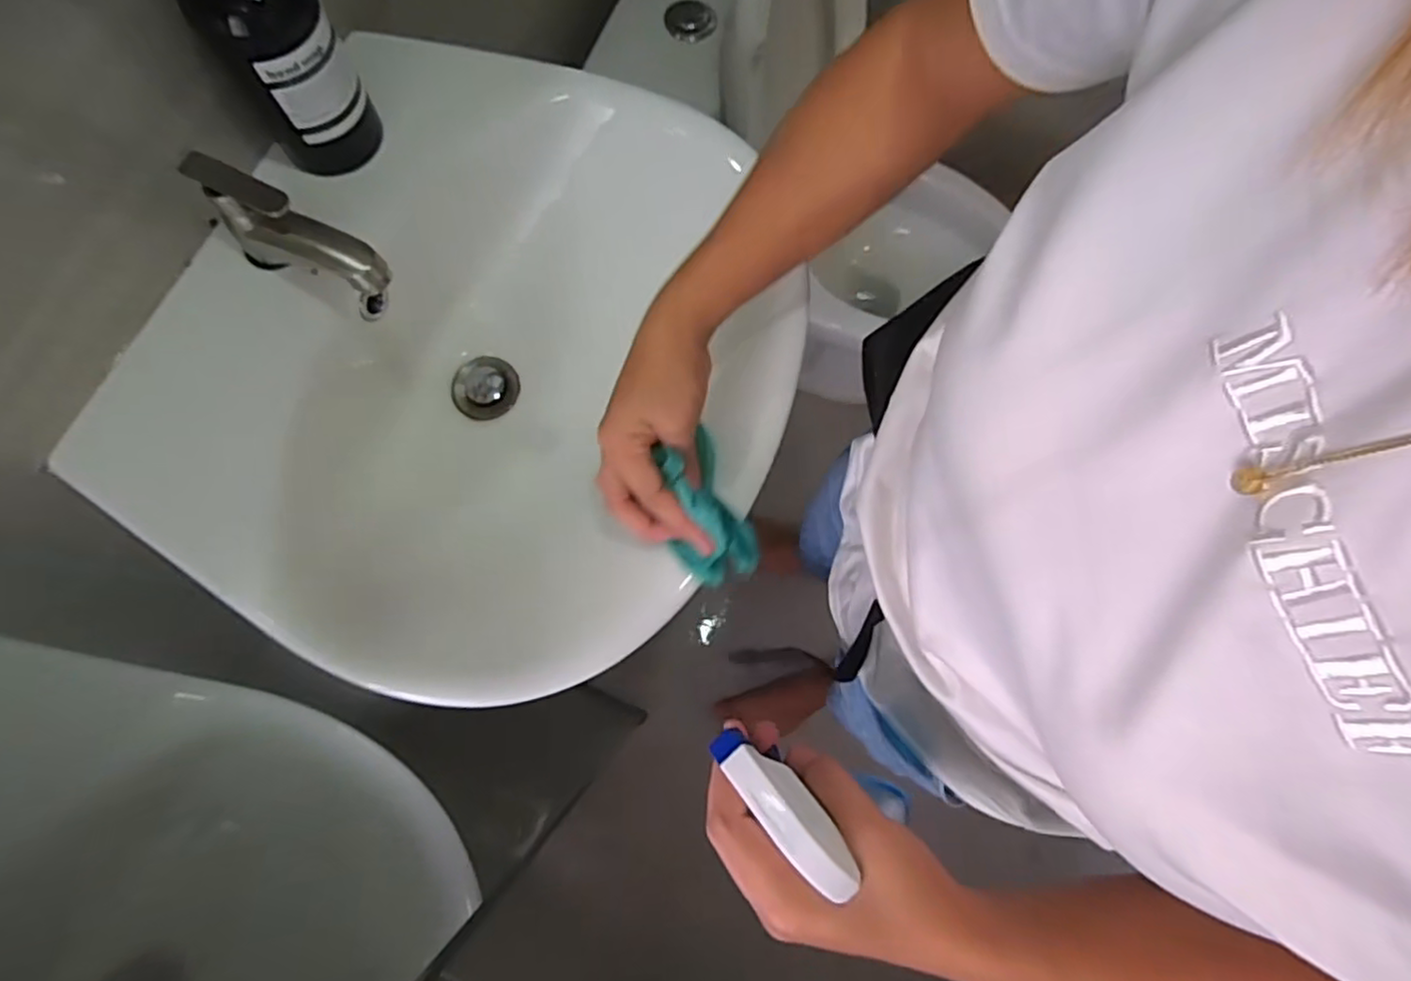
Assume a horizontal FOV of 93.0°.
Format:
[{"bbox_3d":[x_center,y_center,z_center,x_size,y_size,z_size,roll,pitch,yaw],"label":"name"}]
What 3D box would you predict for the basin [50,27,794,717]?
[{"bbox_3d":[-0.152,-0.094,0.536,0.422,0.159,0.469,30,75,6],"label":"basin"}]

